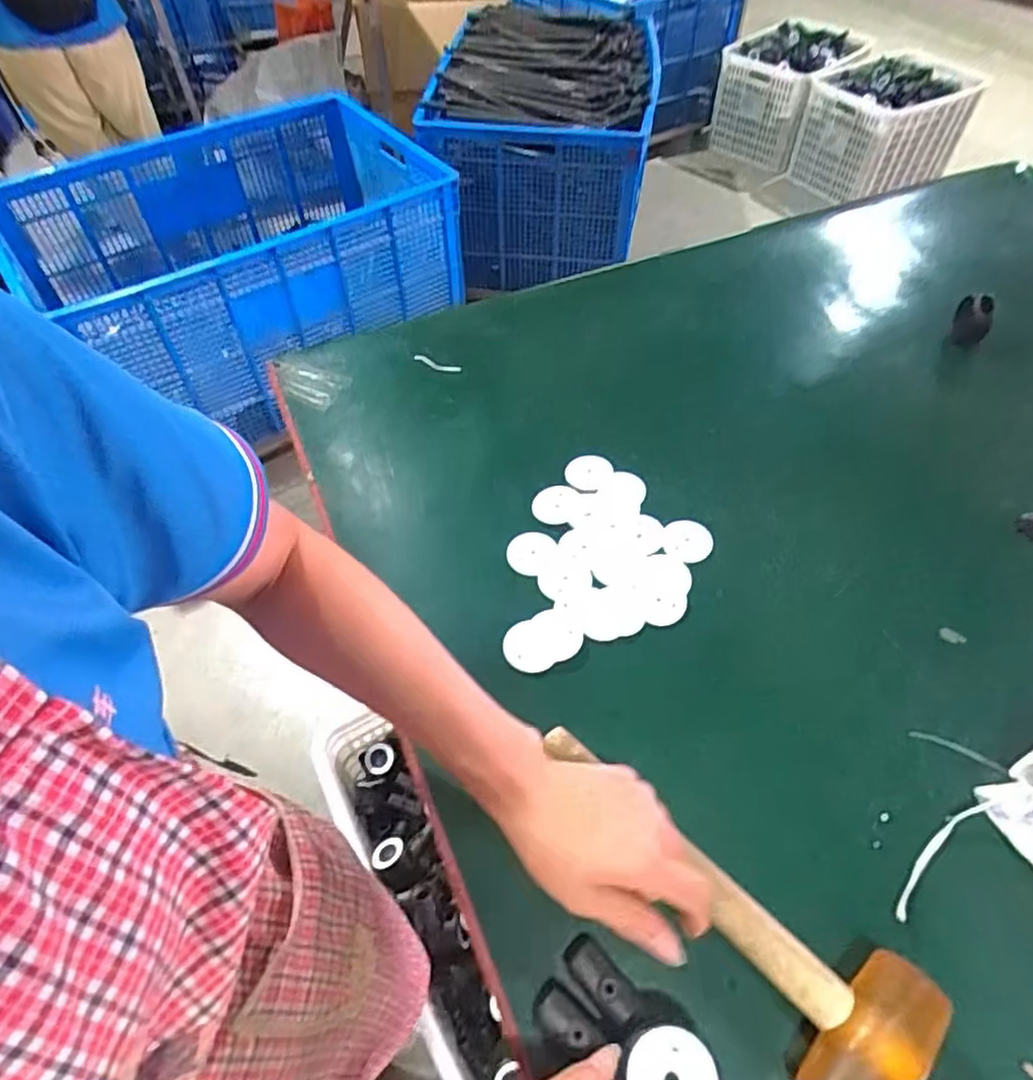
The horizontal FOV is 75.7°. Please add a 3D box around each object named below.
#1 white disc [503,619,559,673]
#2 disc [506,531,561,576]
[{"bbox_3d":[0.012,0.090,0.566,0.045,0.005,0.045,0,51,0],"label":"white disc"},{"bbox_3d":[0.016,0.011,0.631,0.049,0.004,0.048,2,51,1],"label":"disc"}]

